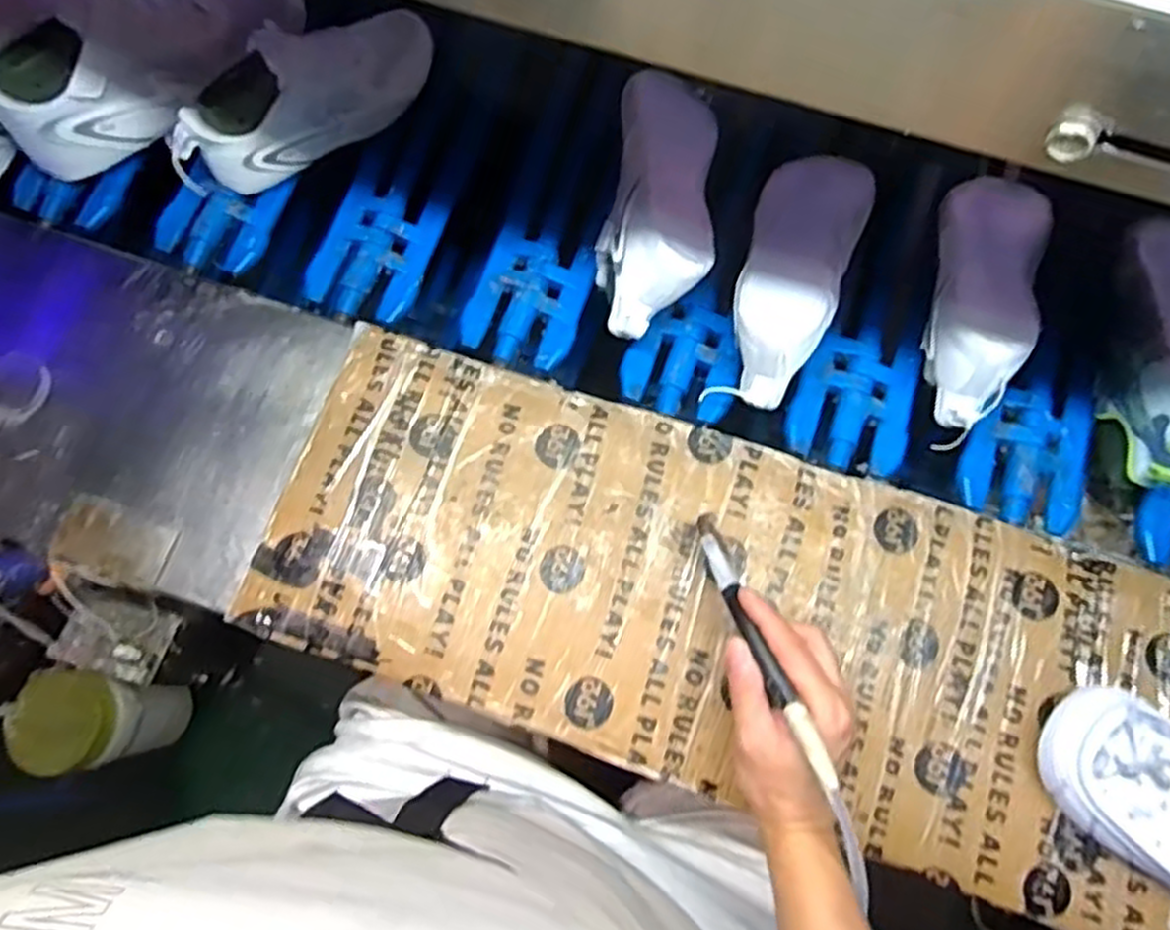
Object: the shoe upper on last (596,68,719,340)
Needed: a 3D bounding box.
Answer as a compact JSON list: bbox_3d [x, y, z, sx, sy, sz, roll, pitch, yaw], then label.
[{"bbox_3d":[0.058,-0.211,0.631,0.085,0.098,0.225,5,76,2],"label":"shoe upper on last"}]

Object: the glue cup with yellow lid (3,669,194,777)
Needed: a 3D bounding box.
[{"bbox_3d":[-0.390,0.207,0.650,0.076,0.144,0.071,0,76,1],"label":"glue cup with yellow lid"}]

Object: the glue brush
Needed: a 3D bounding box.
[{"bbox_3d":[0.107,0.107,0.496,0.016,0.011,0.175,-20,58,-4],"label":"glue brush"}]

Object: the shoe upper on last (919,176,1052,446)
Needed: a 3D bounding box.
[{"bbox_3d":[0.300,-0.131,0.609,0.074,0.089,0.201,21,77,6],"label":"shoe upper on last"}]

